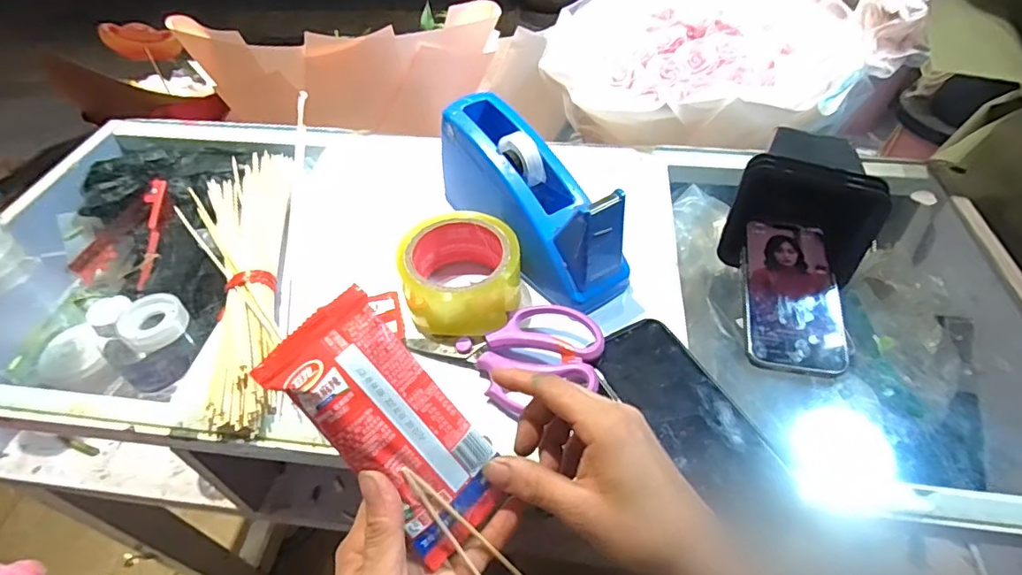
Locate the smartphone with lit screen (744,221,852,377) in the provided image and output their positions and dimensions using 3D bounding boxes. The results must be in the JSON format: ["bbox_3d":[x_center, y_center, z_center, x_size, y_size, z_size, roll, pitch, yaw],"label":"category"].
[{"bbox_3d":[0.233,0.004,0.435,0.074,0.014,0.144,7,58,9],"label":"smartphone with lit screen"}]

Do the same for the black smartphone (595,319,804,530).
[{"bbox_3d":[0.128,0.091,0.374,0.065,0.007,0.161,-23,52,-18],"label":"black smartphone"}]

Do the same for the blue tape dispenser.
[{"bbox_3d":[0.014,-0.074,0.474,0.071,0.107,0.209,-28,54,-22],"label":"blue tape dispenser"}]

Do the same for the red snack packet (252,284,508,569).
[{"bbox_3d":[-0.057,0.071,0.265,0.056,0.022,0.135,-43,103,-30],"label":"red snack packet"}]

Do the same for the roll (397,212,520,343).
[{"bbox_3d":[-0.042,-0.014,0.444,0.097,0.048,0.094,-1,49,1],"label":"roll"}]

